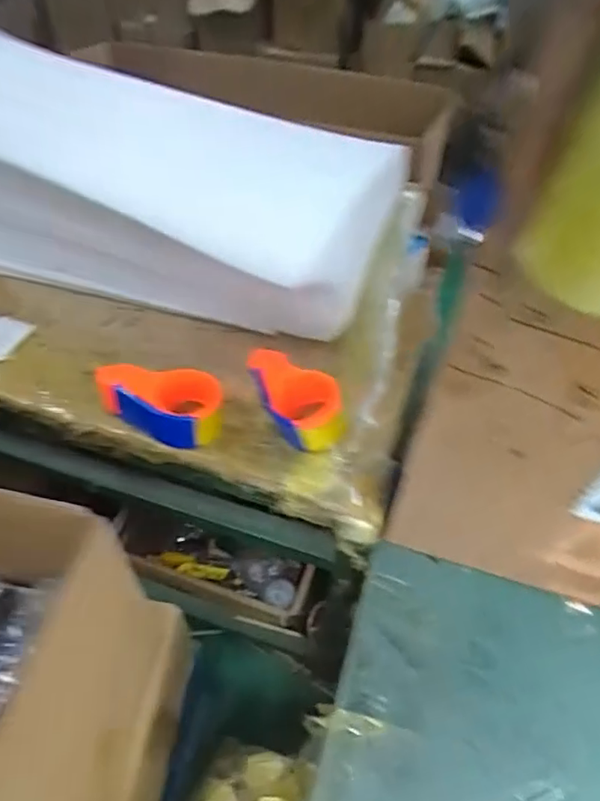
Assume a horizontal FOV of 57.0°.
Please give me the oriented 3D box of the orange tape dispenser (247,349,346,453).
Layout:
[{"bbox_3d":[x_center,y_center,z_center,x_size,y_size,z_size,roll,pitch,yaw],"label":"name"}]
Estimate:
[{"bbox_3d":[0.000,-0.002,0.710,0.089,0.071,0.145,-16,53,-15],"label":"orange tape dispenser"}]

